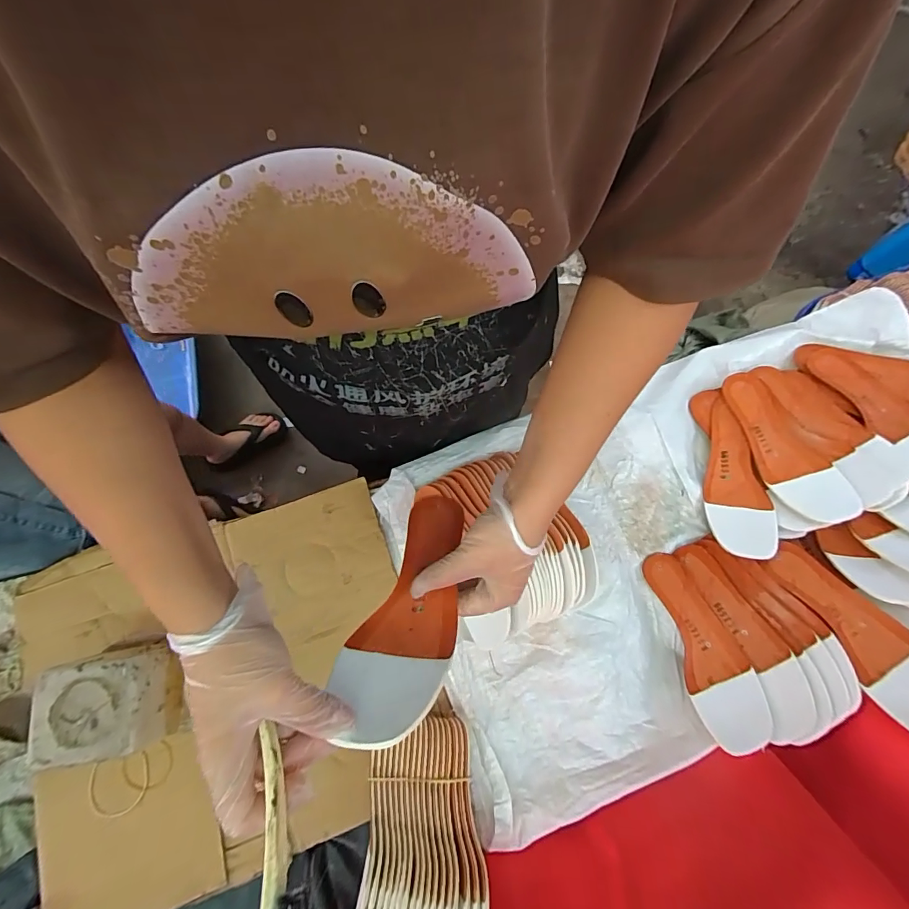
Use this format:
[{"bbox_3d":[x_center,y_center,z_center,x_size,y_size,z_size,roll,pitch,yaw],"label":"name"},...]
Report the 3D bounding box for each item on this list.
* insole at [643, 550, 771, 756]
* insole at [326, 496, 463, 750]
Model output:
[{"bbox_3d":[0.324,0.246,0.581,0.078,0.024,0.238,-10,54,-3],"label":"insole"},{"bbox_3d":[-0.035,0.121,0.371,0.079,0.019,0.220,13,43,2],"label":"insole"}]

